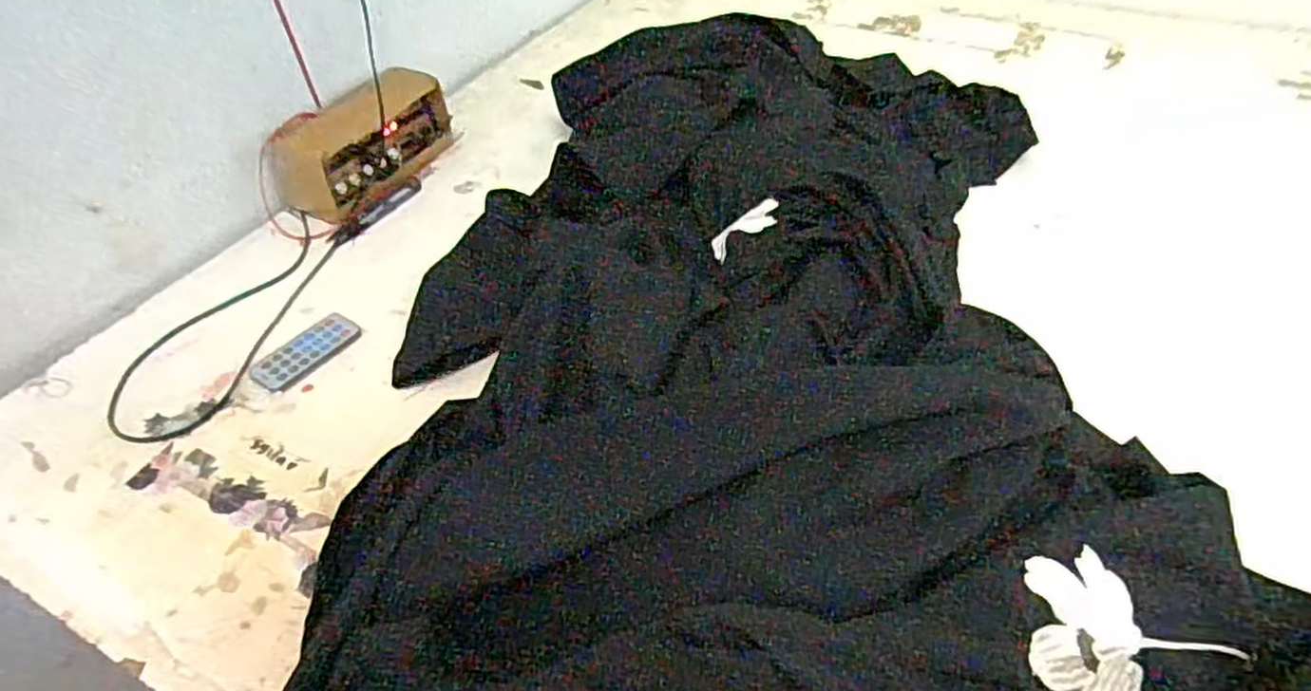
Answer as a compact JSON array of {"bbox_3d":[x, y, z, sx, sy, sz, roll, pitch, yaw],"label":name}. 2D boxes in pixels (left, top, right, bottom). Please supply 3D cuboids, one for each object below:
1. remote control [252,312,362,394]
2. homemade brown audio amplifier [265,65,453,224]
[{"bbox_3d":[-0.290,0.005,0.603,0.043,0.007,0.087,30,55,28],"label":"remote control"},{"bbox_3d":[-0.298,-0.212,0.756,0.082,0.084,0.187,22,51,22],"label":"homemade brown audio amplifier"}]

